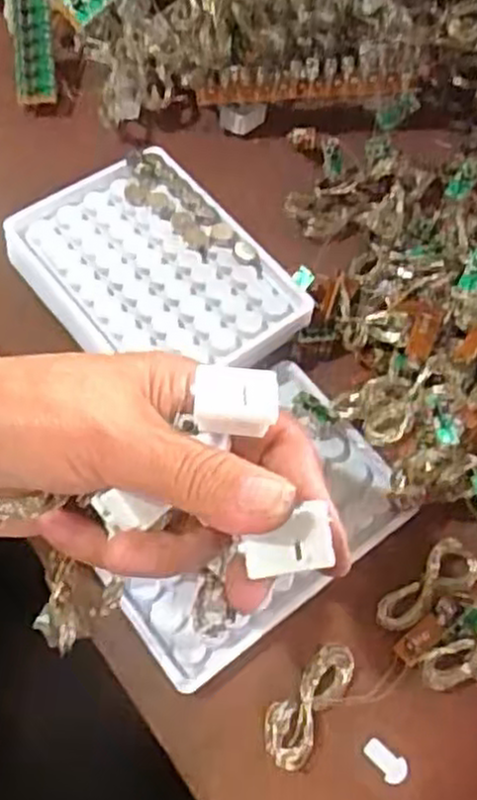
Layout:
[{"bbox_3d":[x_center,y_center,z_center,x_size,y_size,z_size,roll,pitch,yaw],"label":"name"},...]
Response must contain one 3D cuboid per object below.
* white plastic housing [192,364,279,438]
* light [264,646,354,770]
[{"bbox_3d":[-0.001,0.000,0.243,0.026,0.012,0.020,4,62,1],"label":"white plastic housing"},{"bbox_3d":[0.027,0.118,0.294,0.021,0.009,0.049,30,66,14],"label":"light"}]

